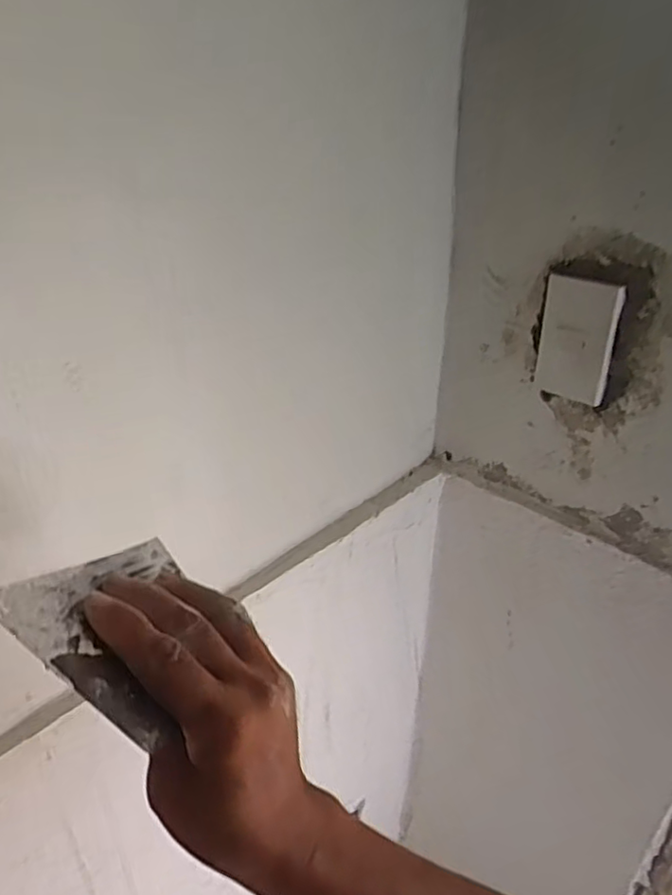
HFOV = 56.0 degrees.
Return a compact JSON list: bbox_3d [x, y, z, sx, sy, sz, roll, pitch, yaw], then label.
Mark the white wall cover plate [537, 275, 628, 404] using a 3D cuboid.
[{"bbox_3d":[0.231,-0.102,0.610,0.011,0.117,0.073,-24,39,-35],"label":"white wall cover plate"}]

